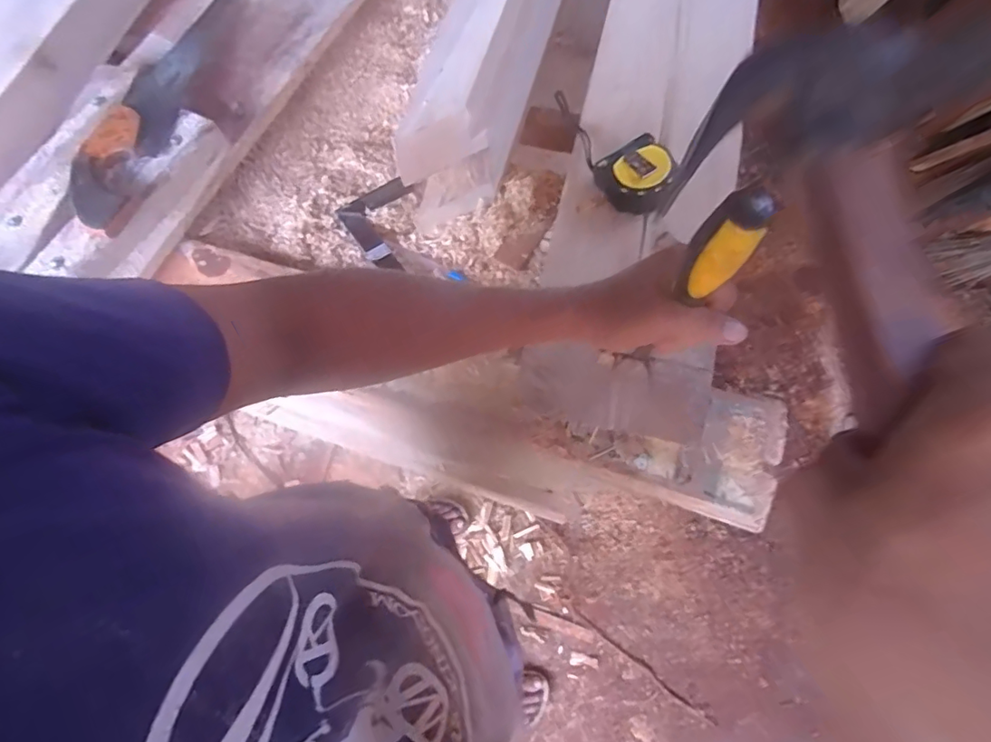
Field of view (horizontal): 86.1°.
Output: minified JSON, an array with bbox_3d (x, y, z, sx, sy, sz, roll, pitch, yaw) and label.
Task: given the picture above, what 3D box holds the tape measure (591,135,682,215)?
[{"bbox_3d":[0.144,-0.193,0.532,0.068,0.042,0.070,-34,72,-10],"label":"tape measure"}]

